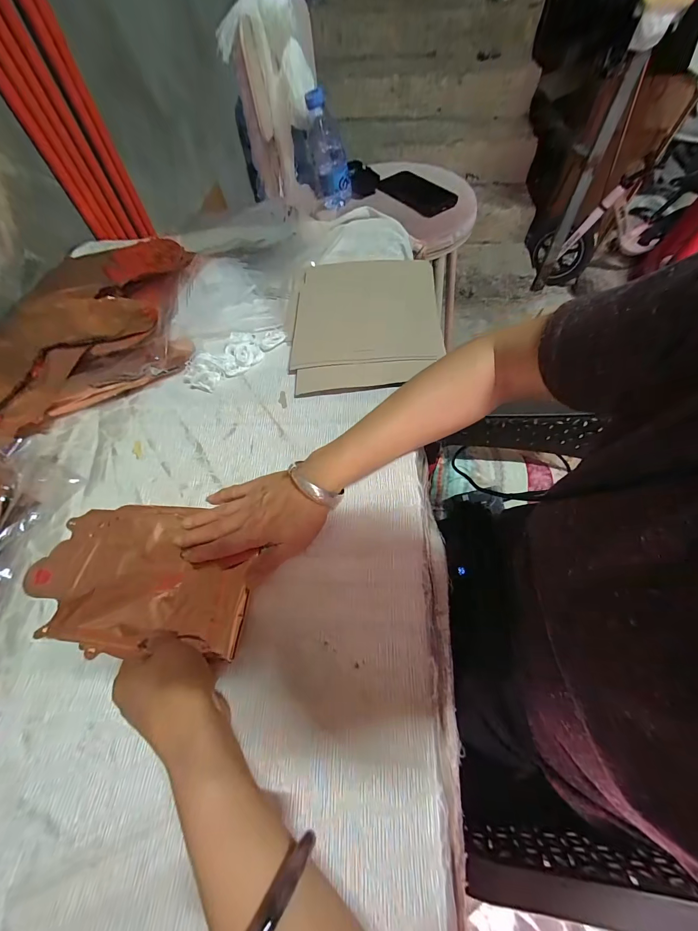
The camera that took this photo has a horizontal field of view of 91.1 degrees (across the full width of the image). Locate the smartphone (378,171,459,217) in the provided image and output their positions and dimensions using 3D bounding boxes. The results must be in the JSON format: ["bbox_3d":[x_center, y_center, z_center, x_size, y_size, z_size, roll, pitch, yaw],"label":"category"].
[{"bbox_3d":[0.136,-0.543,0.677,0.085,0.012,0.161,-36,67,-7],"label":"smartphone"}]

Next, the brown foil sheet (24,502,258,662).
[{"bbox_3d":[-0.205,0.104,0.338,0.217,0.029,0.140,3,59,0],"label":"brown foil sheet"}]

